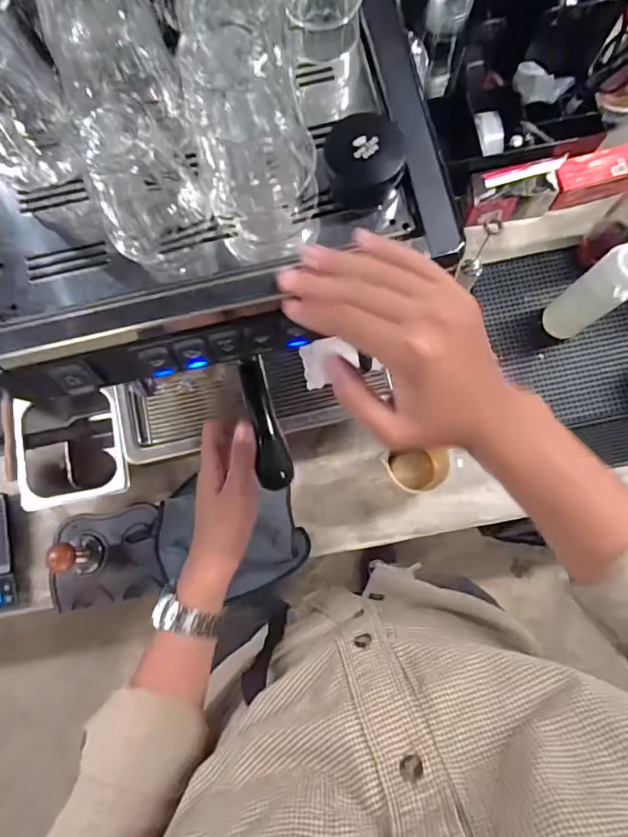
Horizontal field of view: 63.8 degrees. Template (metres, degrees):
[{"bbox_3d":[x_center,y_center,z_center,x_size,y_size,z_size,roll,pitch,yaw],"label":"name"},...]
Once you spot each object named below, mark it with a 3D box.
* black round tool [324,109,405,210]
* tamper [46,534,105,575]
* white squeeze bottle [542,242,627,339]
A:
[{"bbox_3d":[0.036,-0.177,0.348,0.051,0.037,0.043,-15,81,2],"label":"black round tool"},{"bbox_3d":[-0.367,0.215,0.778,0.050,0.086,0.057,-15,81,2],"label":"tamper"},{"bbox_3d":[0.399,-0.175,0.723,0.048,0.248,0.064,-40,81,-1],"label":"white squeeze bottle"}]

